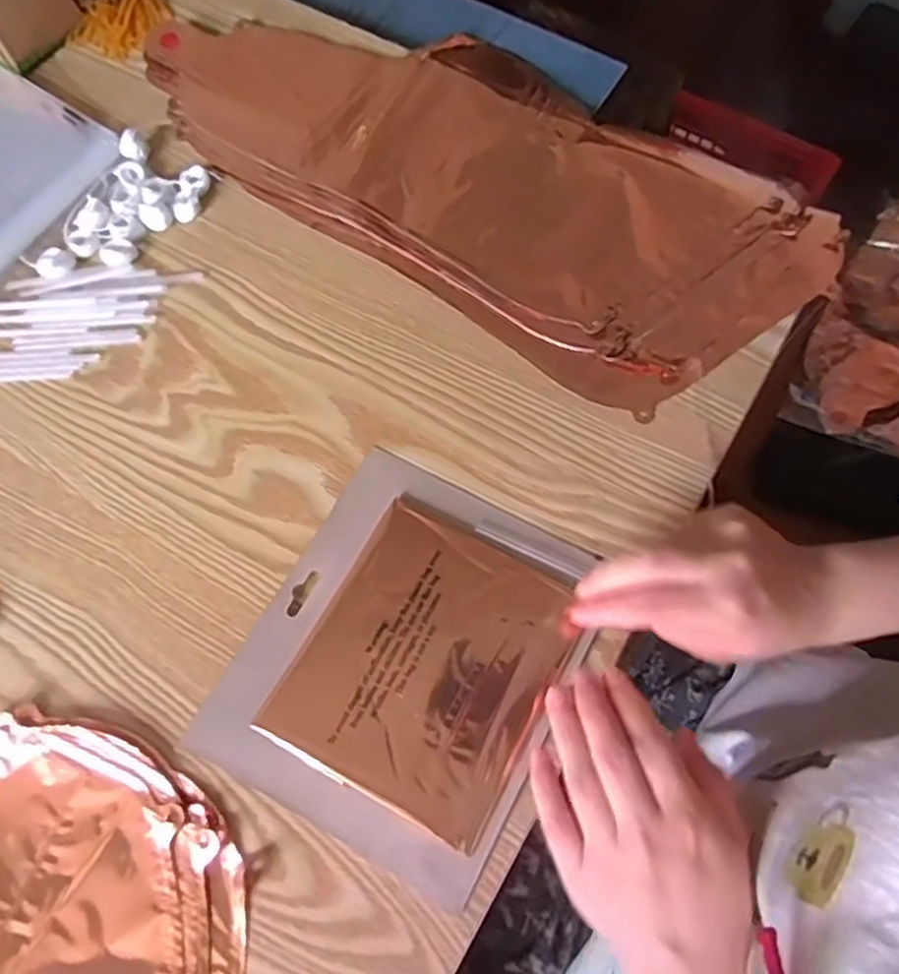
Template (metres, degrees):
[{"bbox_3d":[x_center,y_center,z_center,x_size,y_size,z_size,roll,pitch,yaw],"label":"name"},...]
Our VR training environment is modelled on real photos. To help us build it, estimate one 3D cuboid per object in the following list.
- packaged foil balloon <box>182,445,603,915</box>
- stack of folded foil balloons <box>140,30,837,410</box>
[{"bbox_3d":[-0.021,0.090,0.398,0.162,0.011,0.192,27,73,11],"label":"packaged foil balloon"},{"bbox_3d":[0.018,-0.227,0.503,0.457,0.016,0.212,35,75,13],"label":"stack of folded foil balloons"}]

